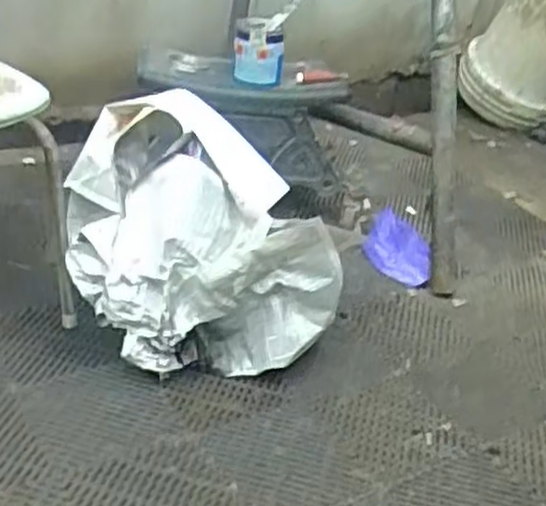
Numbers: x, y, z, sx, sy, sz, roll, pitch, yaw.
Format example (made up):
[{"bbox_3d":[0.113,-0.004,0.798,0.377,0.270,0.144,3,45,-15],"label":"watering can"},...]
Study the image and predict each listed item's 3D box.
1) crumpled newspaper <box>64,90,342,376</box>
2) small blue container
[{"bbox_3d":[-0.120,-0.038,1.258,0.394,0.385,0.273,-3,24,-14],"label":"crumpled newspaper"},{"bbox_3d":[-0.029,-0.401,1.573,0.100,0.126,0.064,1,24,-6],"label":"small blue container"}]

